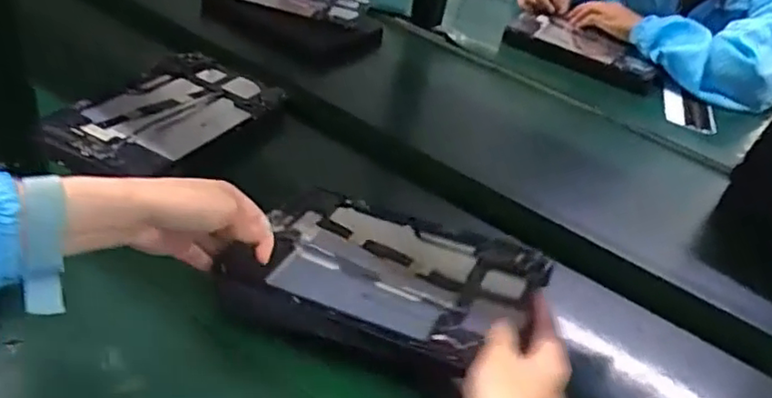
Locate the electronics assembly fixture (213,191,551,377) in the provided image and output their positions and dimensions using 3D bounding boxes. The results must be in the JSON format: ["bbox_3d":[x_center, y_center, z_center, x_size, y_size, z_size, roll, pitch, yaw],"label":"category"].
[{"bbox_3d":[0.001,0.059,0.526,0.231,0.025,0.164,17,39,15],"label":"electronics assembly fixture"}]

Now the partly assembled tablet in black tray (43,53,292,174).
[{"bbox_3d":[-0.242,-0.097,0.721,0.149,0.029,0.266,22,37,15],"label":"partly assembled tablet in black tray"}]

